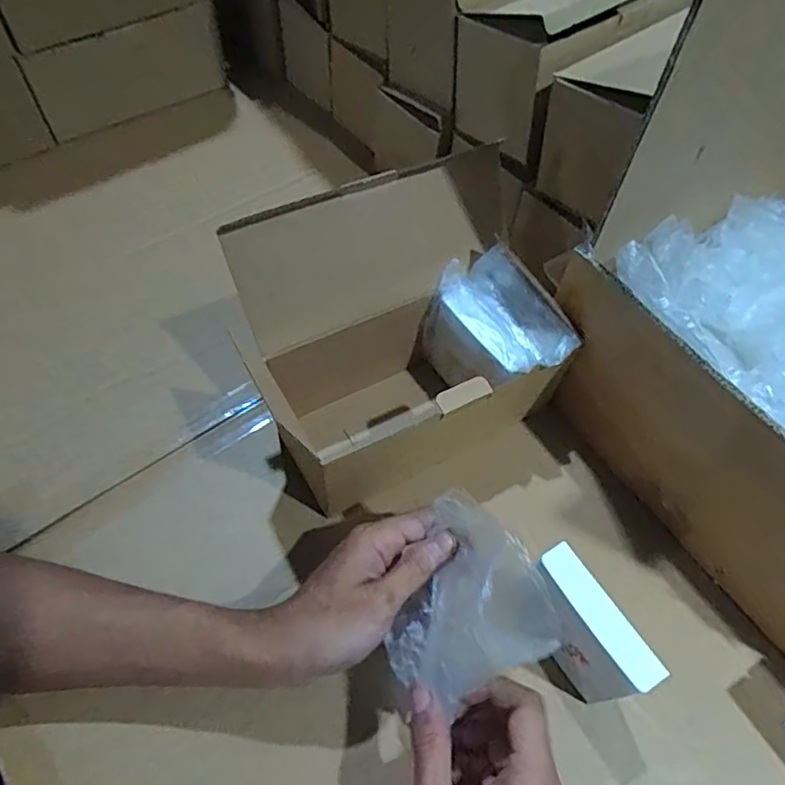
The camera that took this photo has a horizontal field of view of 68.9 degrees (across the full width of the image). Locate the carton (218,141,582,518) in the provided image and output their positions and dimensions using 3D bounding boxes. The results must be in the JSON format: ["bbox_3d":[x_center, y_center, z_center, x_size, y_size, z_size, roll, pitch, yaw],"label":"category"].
[{"bbox_3d":[0.016,-0.042,0.422,0.214,0.168,0.142,-25,63,-17],"label":"carton"}]

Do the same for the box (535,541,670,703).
[{"bbox_3d":[0.115,0.149,0.360,0.026,0.088,0.084,-26,63,-17],"label":"box"}]

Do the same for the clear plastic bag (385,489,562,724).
[{"bbox_3d":[0.037,0.123,0.328,0.035,0.109,0.092,20,34,-35],"label":"clear plastic bag"}]

